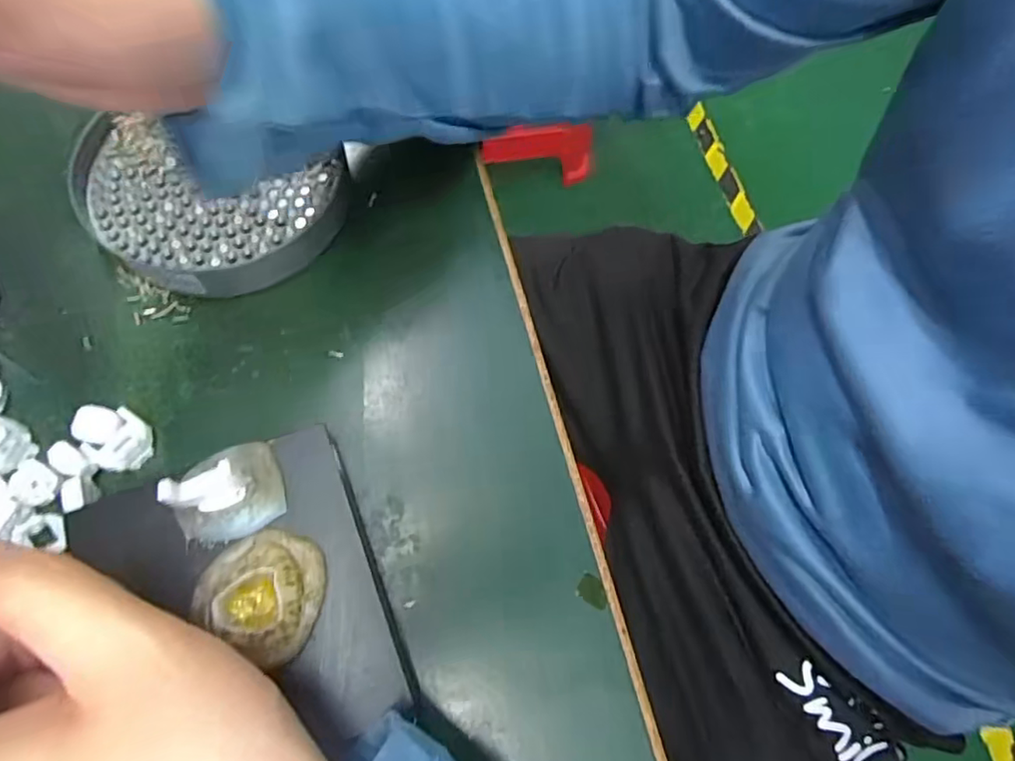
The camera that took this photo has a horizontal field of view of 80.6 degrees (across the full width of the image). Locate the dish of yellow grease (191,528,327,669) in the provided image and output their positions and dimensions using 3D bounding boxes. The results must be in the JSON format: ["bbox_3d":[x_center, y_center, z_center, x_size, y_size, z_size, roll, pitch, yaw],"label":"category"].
[{"bbox_3d":[-0.079,0.067,0.194,0.039,0.013,0.036,1,67,-2],"label":"dish of yellow grease"}]

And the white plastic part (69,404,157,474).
[{"bbox_3d":[-0.153,0.021,0.232,0.032,0.007,0.022,31,70,11],"label":"white plastic part"}]

